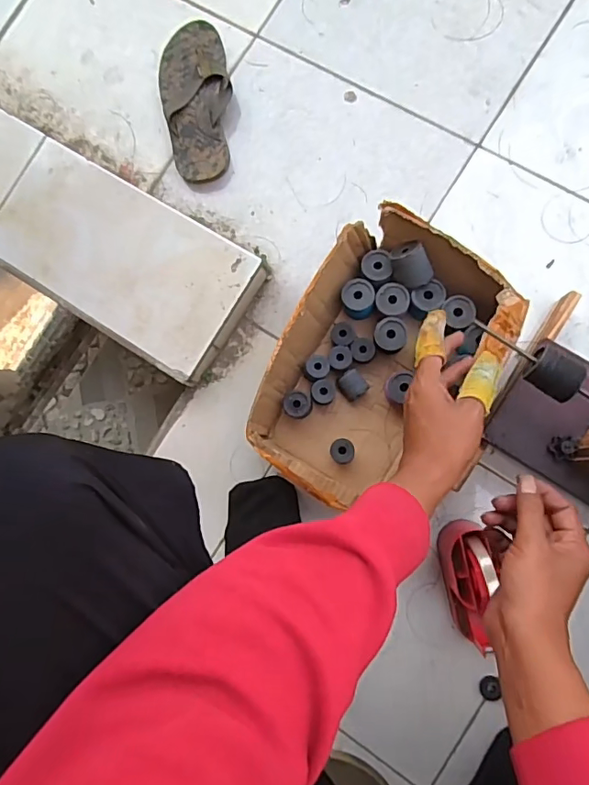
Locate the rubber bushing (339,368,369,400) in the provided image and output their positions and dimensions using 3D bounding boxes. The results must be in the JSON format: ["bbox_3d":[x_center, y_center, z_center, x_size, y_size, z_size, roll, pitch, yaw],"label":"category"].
[{"bbox_3d":[0.083,-0.011,0.717,0.033,0.035,0.037,-34,80,2],"label":"rubber bushing"}]

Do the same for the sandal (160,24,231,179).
[{"bbox_3d":[-0.151,-0.458,0.809,0.106,0.029,0.261,-13,82,5],"label":"sandal"}]

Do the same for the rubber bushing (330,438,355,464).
[{"bbox_3d":[0.066,0.081,0.700,0.031,0.041,0.034,-1,83,7],"label":"rubber bushing"}]

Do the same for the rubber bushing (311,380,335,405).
[{"bbox_3d":[0.040,0.001,0.708,0.031,0.037,0.034,-1,83,7],"label":"rubber bushing"}]

